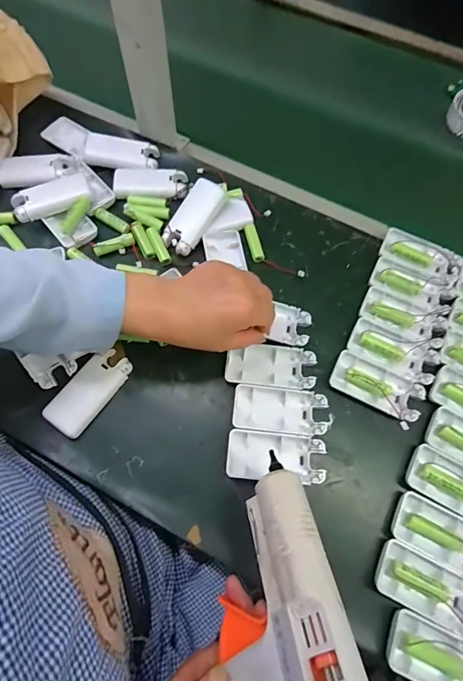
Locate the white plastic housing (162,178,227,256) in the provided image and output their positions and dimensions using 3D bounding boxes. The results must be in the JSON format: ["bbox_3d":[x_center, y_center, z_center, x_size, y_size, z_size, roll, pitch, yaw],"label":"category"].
[{"bbox_3d":[-0.046,-0.154,0.456,0.046,0.019,0.094,32,73,11],"label":"white plastic housing"}]

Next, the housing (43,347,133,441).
[{"bbox_3d":[-0.148,0.053,0.387,0.043,0.015,0.093,33,73,11],"label":"housing"}]

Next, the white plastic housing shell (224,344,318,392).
[{"bbox_3d":[0.042,0.029,0.401,0.094,0.011,0.047,6,70,2],"label":"white plastic housing shell"}]

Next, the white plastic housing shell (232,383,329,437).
[{"bbox_3d":[0.050,0.073,0.382,0.093,0.011,0.046,6,70,2],"label":"white plastic housing shell"}]

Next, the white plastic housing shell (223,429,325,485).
[{"bbox_3d":[0.043,0.115,0.365,0.094,0.014,0.045,6,70,2],"label":"white plastic housing shell"}]

